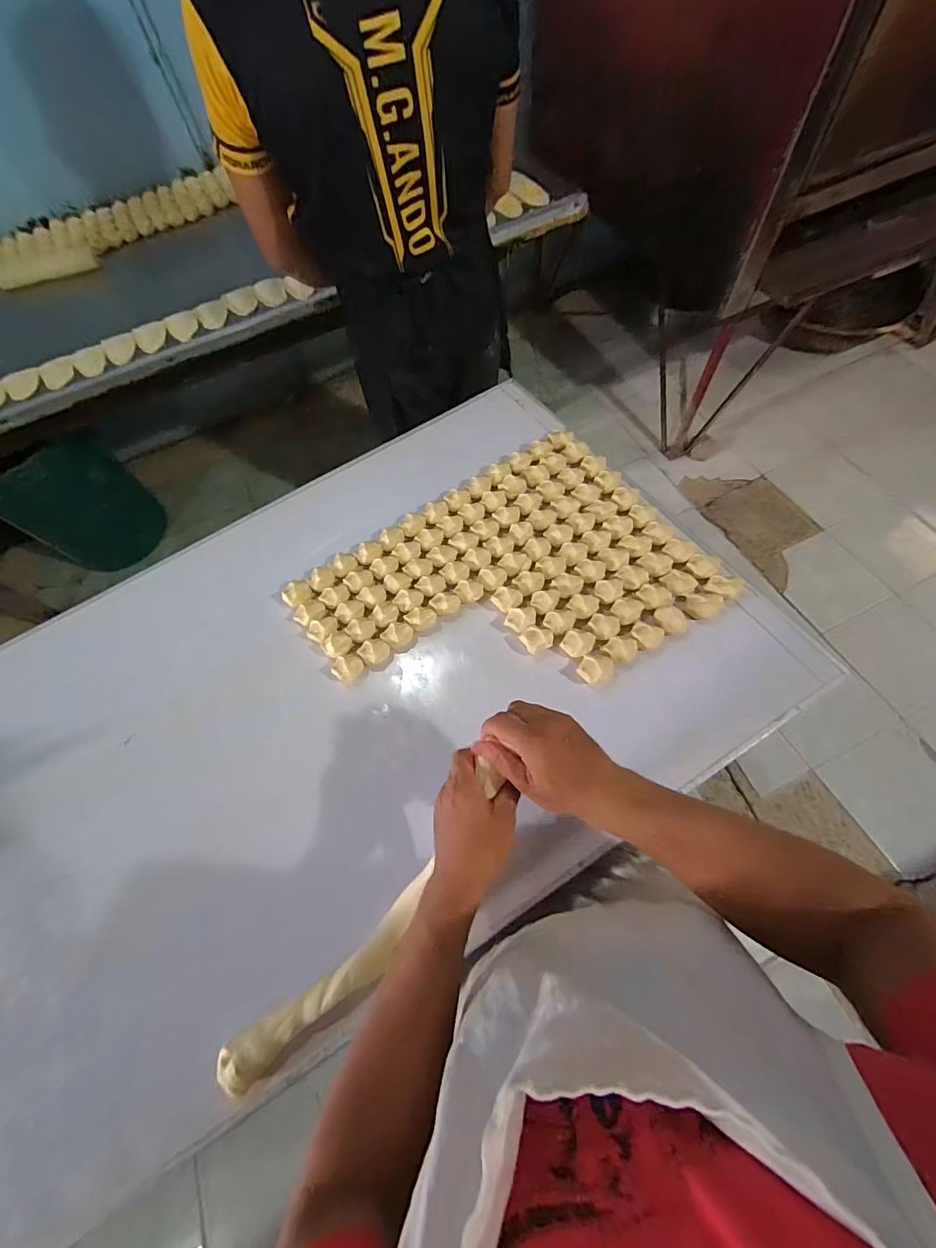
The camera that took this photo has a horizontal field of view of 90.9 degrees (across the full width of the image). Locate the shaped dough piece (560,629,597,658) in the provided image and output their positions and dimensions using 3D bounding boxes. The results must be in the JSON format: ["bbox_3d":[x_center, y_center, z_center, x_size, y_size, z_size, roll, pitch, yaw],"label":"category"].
[{"bbox_3d":[0.160,0.028,0.672,0.041,0.029,0.041,-2,67,4],"label":"shaped dough piece"}]

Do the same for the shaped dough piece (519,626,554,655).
[{"bbox_3d":[0.101,0.021,0.673,0.038,0.023,0.041,-34,69,-10],"label":"shaped dough piece"}]

